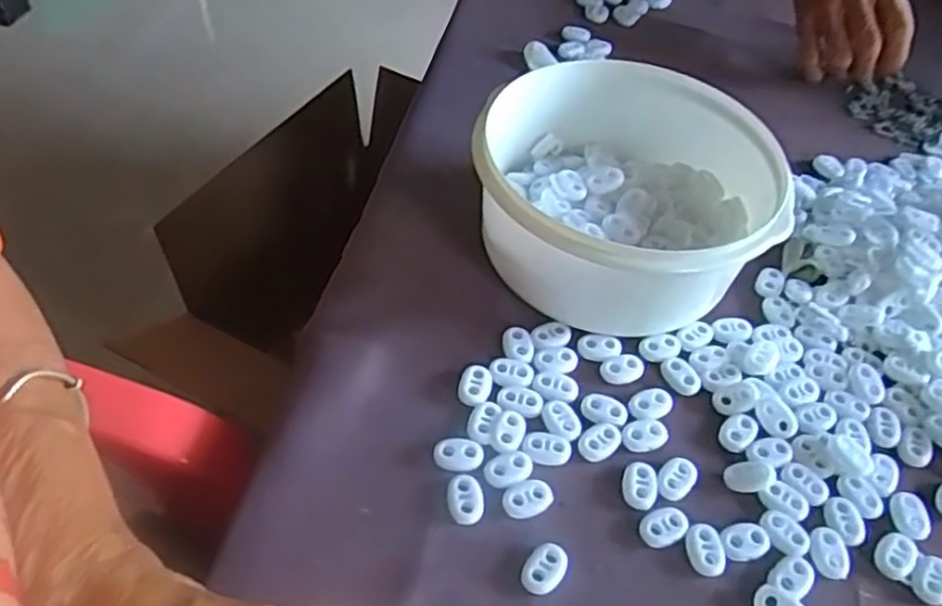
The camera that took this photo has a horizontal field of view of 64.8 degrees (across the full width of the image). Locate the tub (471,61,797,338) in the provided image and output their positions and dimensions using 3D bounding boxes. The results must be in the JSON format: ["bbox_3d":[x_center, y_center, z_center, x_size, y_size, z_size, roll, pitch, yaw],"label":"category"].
[{"bbox_3d":[0.082,-0.057,0.410,0.154,0.074,0.154,12,50,5],"label":"tub"}]

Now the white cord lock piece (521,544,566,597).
[{"bbox_3d":[0.030,0.112,0.310,0.015,0.007,0.021,32,54,21],"label":"white cord lock piece"}]

